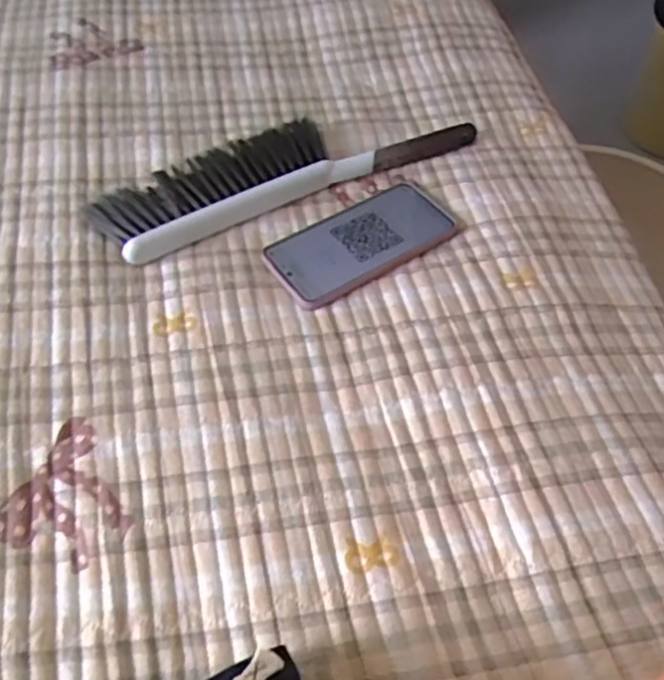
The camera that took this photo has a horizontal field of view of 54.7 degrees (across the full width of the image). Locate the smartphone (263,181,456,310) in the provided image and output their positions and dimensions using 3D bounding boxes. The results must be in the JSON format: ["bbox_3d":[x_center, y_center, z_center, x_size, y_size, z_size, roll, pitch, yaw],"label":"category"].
[{"bbox_3d":[0.027,-0.089,0.570,0.167,0.007,0.077,-29,62,-18],"label":"smartphone"}]

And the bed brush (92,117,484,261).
[{"bbox_3d":[-0.049,-0.175,0.611,0.361,0.023,0.103,-24,60,-15],"label":"bed brush"}]

